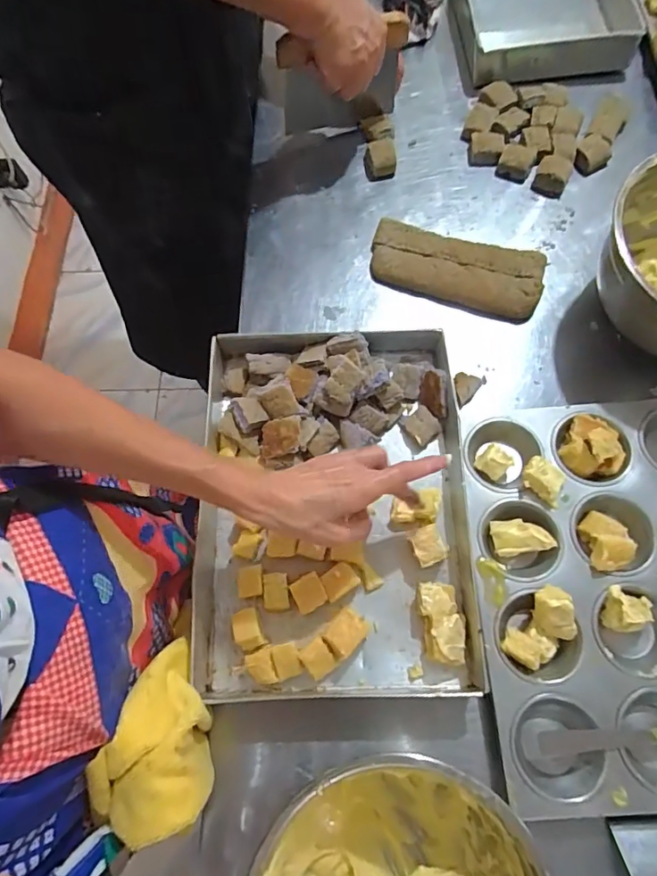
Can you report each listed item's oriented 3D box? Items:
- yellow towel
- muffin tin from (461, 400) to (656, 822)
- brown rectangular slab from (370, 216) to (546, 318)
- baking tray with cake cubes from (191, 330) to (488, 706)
[{"bbox_3d":[-0.118,0.221,0.374,0.077,0.072,0.124,10,69,5],"label":"yellow towel"},{"bbox_3d":[0.258,0.124,0.439,0.247,0.031,0.329,-2,69,0],"label":"muffin tin"},{"bbox_3d":[0.142,-0.193,0.573,0.190,0.024,0.077,19,70,8],"label":"brown rectangular slab"},{"bbox_3d":[0.000,0.058,0.478,0.243,0.055,0.339,-3,69,0],"label":"baking tray with cake cubes"}]

